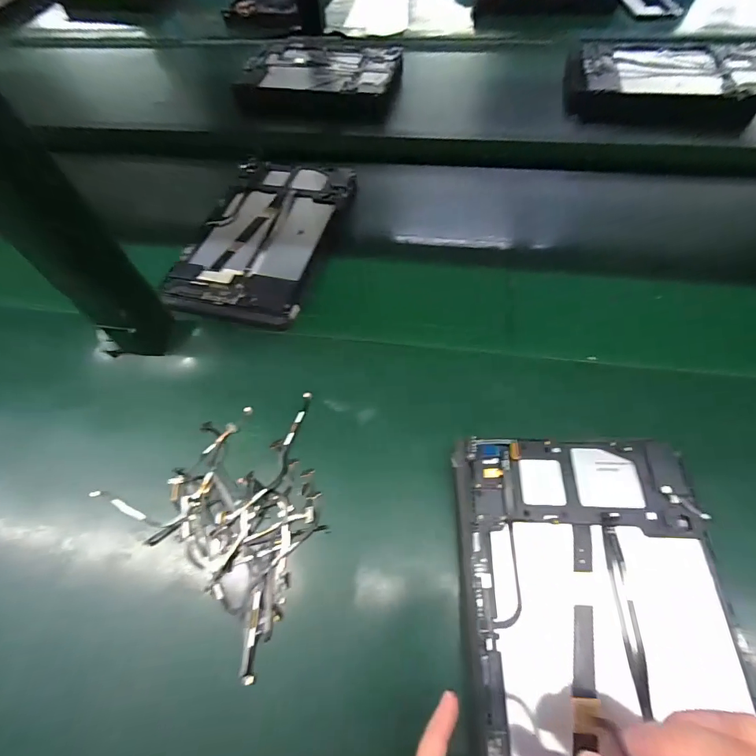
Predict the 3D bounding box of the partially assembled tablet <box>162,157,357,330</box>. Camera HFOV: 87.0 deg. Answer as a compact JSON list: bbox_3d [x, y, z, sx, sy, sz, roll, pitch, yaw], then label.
[{"bbox_3d":[-0.132,-0.172,0.473,0.161,0.022,0.268,13,61,10],"label":"partially assembled tablet"}]

